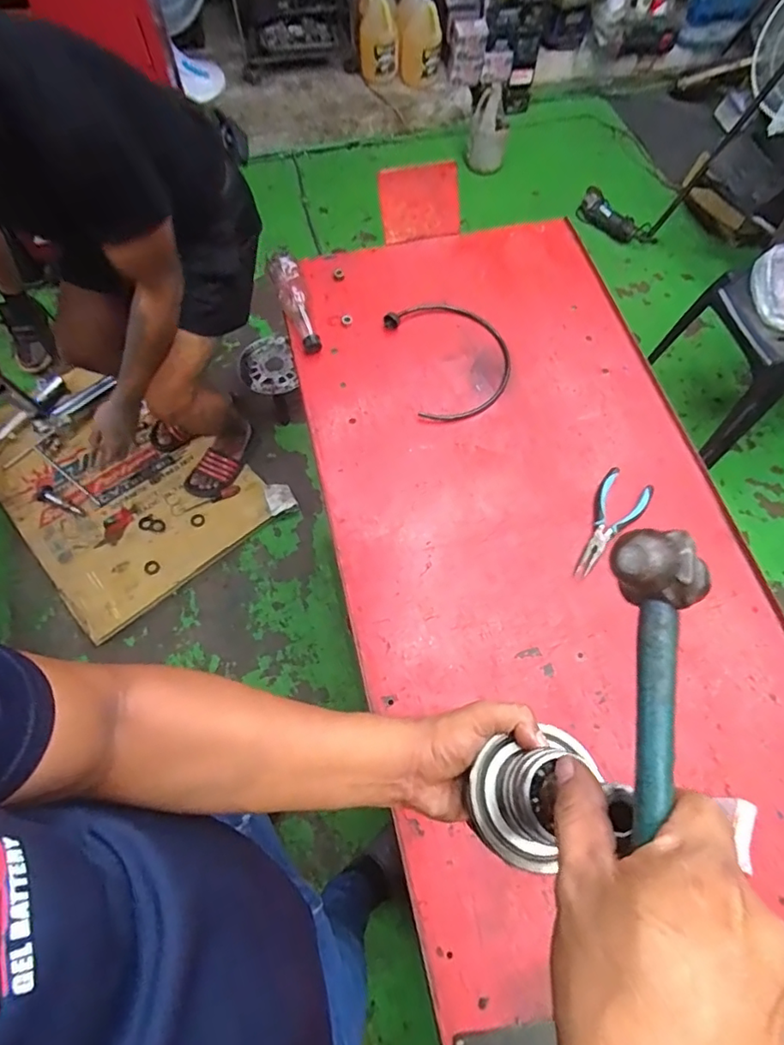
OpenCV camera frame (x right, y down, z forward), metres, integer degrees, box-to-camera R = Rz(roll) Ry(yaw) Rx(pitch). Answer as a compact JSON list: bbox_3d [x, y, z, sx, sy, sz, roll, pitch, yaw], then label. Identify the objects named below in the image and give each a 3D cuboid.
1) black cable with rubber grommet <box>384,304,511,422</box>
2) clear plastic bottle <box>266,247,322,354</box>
[{"bbox_3d":[0.105,-0.300,0.940,0.184,0.039,0.251,-14,67,-9],"label":"black cable with rubber grommet"},{"bbox_3d":[-0.172,-0.396,0.954,0.054,0.048,0.209,-19,68,-9],"label":"clear plastic bottle"}]

